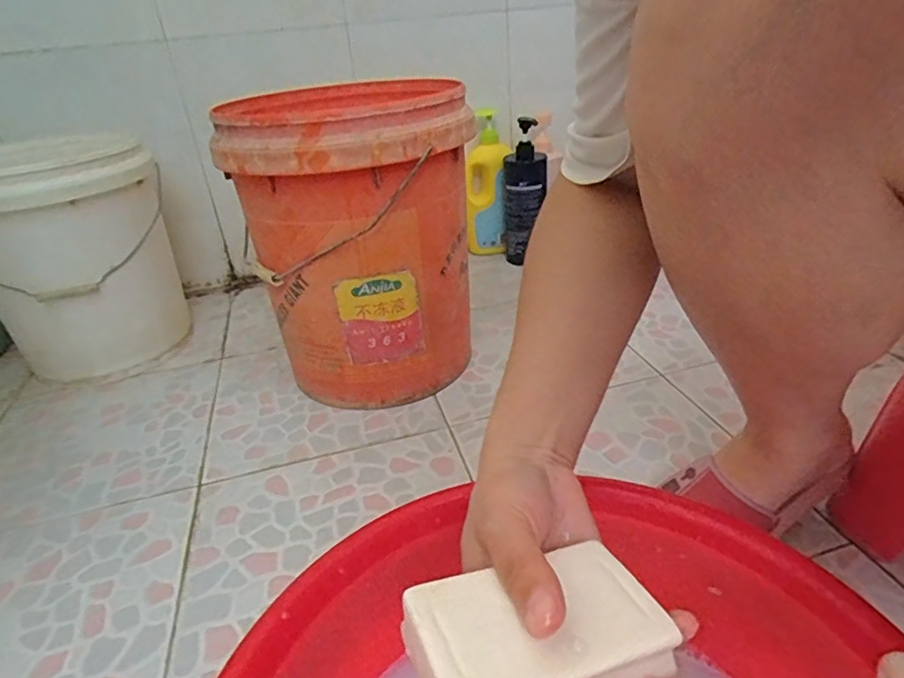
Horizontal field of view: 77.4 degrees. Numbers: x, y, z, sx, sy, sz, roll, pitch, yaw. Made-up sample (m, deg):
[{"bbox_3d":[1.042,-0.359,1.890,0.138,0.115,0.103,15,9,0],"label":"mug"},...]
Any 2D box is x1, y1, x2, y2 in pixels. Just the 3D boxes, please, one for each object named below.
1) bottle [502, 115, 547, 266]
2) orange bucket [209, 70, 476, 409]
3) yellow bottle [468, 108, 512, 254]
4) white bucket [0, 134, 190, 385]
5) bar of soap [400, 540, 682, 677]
[{"bbox_3d":[0.142,-0.273,1.089,0.086,0.268,0.057,0,30,8],"label":"bottle"},{"bbox_3d":[-0.121,-0.126,0.770,0.282,0.365,0.303,-4,29,2],"label":"orange bucket"},{"bbox_3d":[0.089,-0.318,1.148,0.122,0.291,0.067,-8,20,-21],"label":"yellow bottle"},{"bbox_3d":[-0.539,-0.105,0.833,0.233,0.329,0.233,-21,33,-26],"label":"white bucket"},{"bbox_3d":[0.034,0.116,0.226,0.101,0.025,0.061,-15,31,-18],"label":"bar of soap"}]

